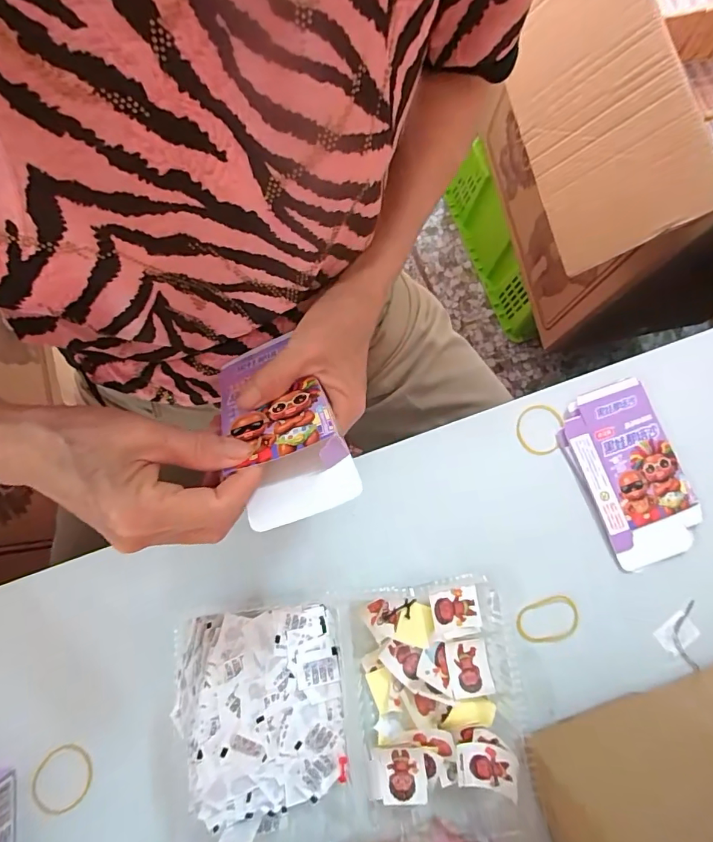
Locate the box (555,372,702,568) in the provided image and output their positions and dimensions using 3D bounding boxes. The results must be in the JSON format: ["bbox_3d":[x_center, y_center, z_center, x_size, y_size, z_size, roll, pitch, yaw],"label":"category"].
[{"bbox_3d":[0.235,0.044,0.398,0.087,0.012,0.147,-20,79,-5],"label":"box"}]

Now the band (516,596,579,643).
[{"bbox_3d":[0.154,0.162,0.376,0.052,0.004,0.035,-5,88,-5],"label":"band"}]

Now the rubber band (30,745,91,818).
[{"bbox_3d":[-0.217,0.266,0.343,0.045,0.004,0.043,1,84,-7],"label":"rubber band"}]

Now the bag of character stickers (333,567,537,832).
[{"bbox_3d":[0.055,0.207,0.340,0.123,0.023,0.163,-7,79,-2],"label":"bag of character stickers"}]

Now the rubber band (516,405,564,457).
[{"bbox_3d":[0.161,0.008,0.408,0.038,0.006,0.044,15,77,4],"label":"rubber band"}]

